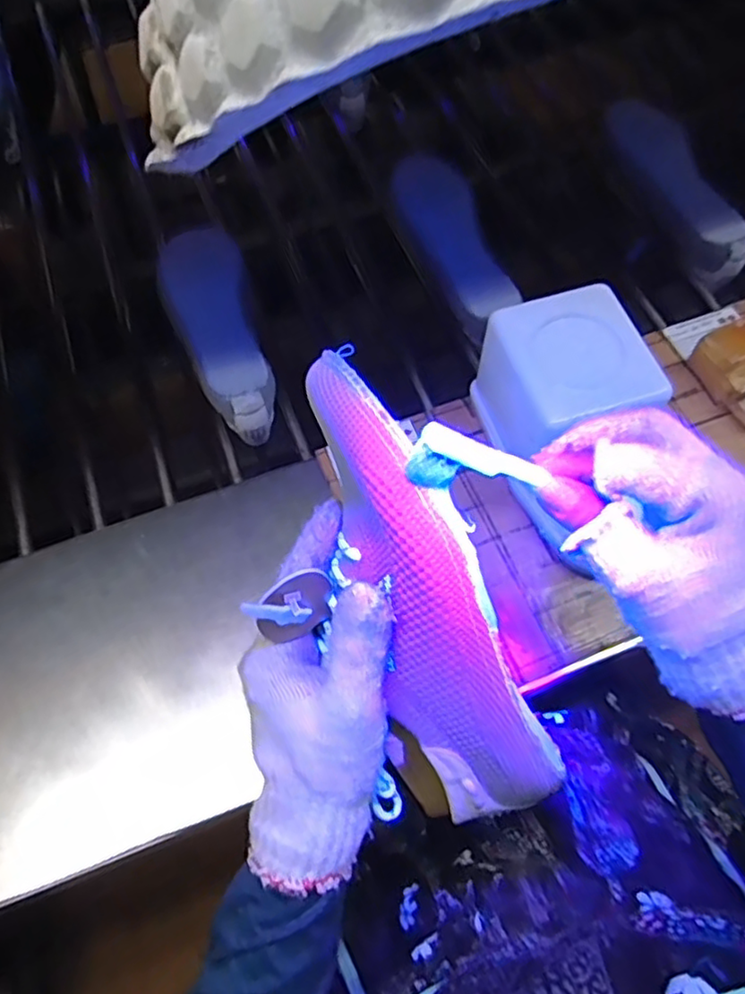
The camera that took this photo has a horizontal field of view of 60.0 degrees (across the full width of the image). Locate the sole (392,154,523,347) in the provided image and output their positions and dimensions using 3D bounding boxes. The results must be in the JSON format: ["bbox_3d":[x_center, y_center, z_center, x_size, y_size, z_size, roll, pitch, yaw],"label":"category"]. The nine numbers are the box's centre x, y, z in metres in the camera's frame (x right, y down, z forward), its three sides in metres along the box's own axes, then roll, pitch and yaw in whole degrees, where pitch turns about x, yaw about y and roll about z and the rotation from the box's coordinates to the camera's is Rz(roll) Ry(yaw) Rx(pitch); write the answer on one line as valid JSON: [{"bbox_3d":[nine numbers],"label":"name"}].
[{"bbox_3d":[0.084,-0.255,0.645,0.071,0.023,0.206,-20,78,-6],"label":"sole"}]

